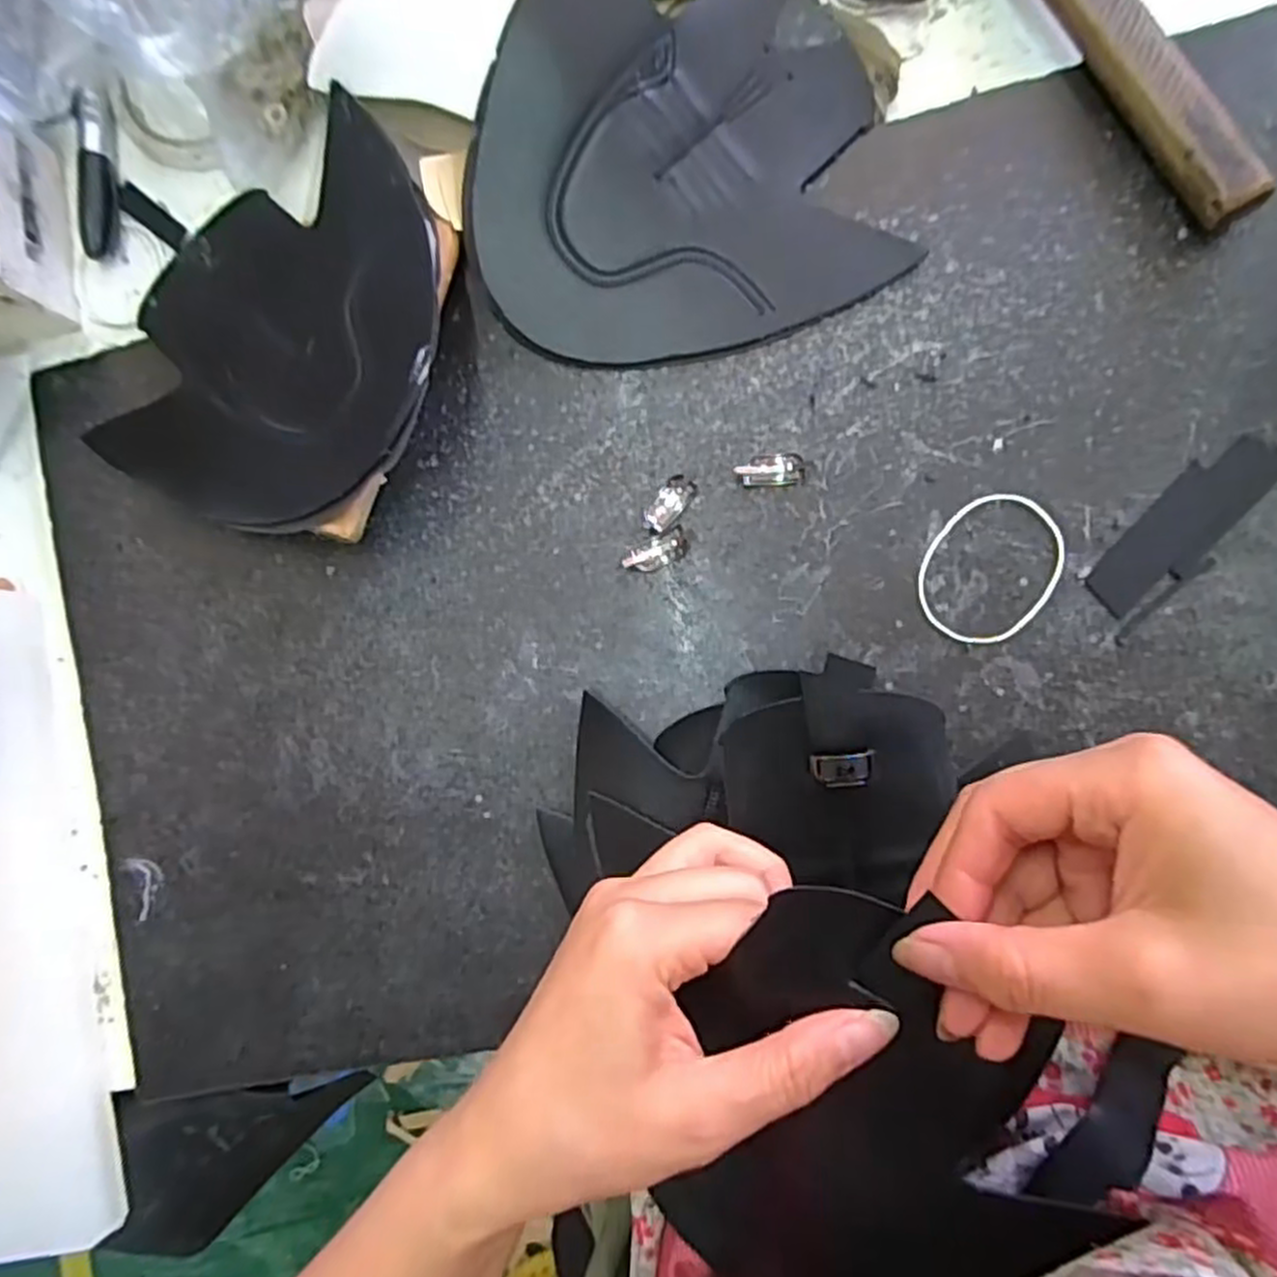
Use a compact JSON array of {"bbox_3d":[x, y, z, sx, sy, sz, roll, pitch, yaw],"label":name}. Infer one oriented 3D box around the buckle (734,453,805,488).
[{"bbox_3d":[0.054,-0.068,0.317,0.028,0.011,0.013,-5,90,-7],"label":"buckle"}]

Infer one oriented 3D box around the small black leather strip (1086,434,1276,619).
[{"bbox_3d":[0.210,-0.045,0.298,0.025,0.004,0.084,44,93,8],"label":"small black leather strip"}]

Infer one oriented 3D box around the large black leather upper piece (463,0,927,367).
[{"bbox_3d":[0.010,-0.206,0.319,0.168,0.022,0.171,-10,86,7],"label":"large black leather upper piece"}]

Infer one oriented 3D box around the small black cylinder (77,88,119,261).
[{"bbox_3d":[-0.269,-0.230,0.386,0.015,0.012,0.081,-2,87,7],"label":"small black cylinder"}]

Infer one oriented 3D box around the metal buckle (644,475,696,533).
[{"bbox_3d":[0.013,-0.056,0.327,0.013,0.004,0.025,36,92,8],"label":"metal buckle"}]

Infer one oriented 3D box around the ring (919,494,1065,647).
[{"bbox_3d":[0.139,-0.028,0.306,0.049,0.004,0.061,34,92,8],"label":"ring"}]

